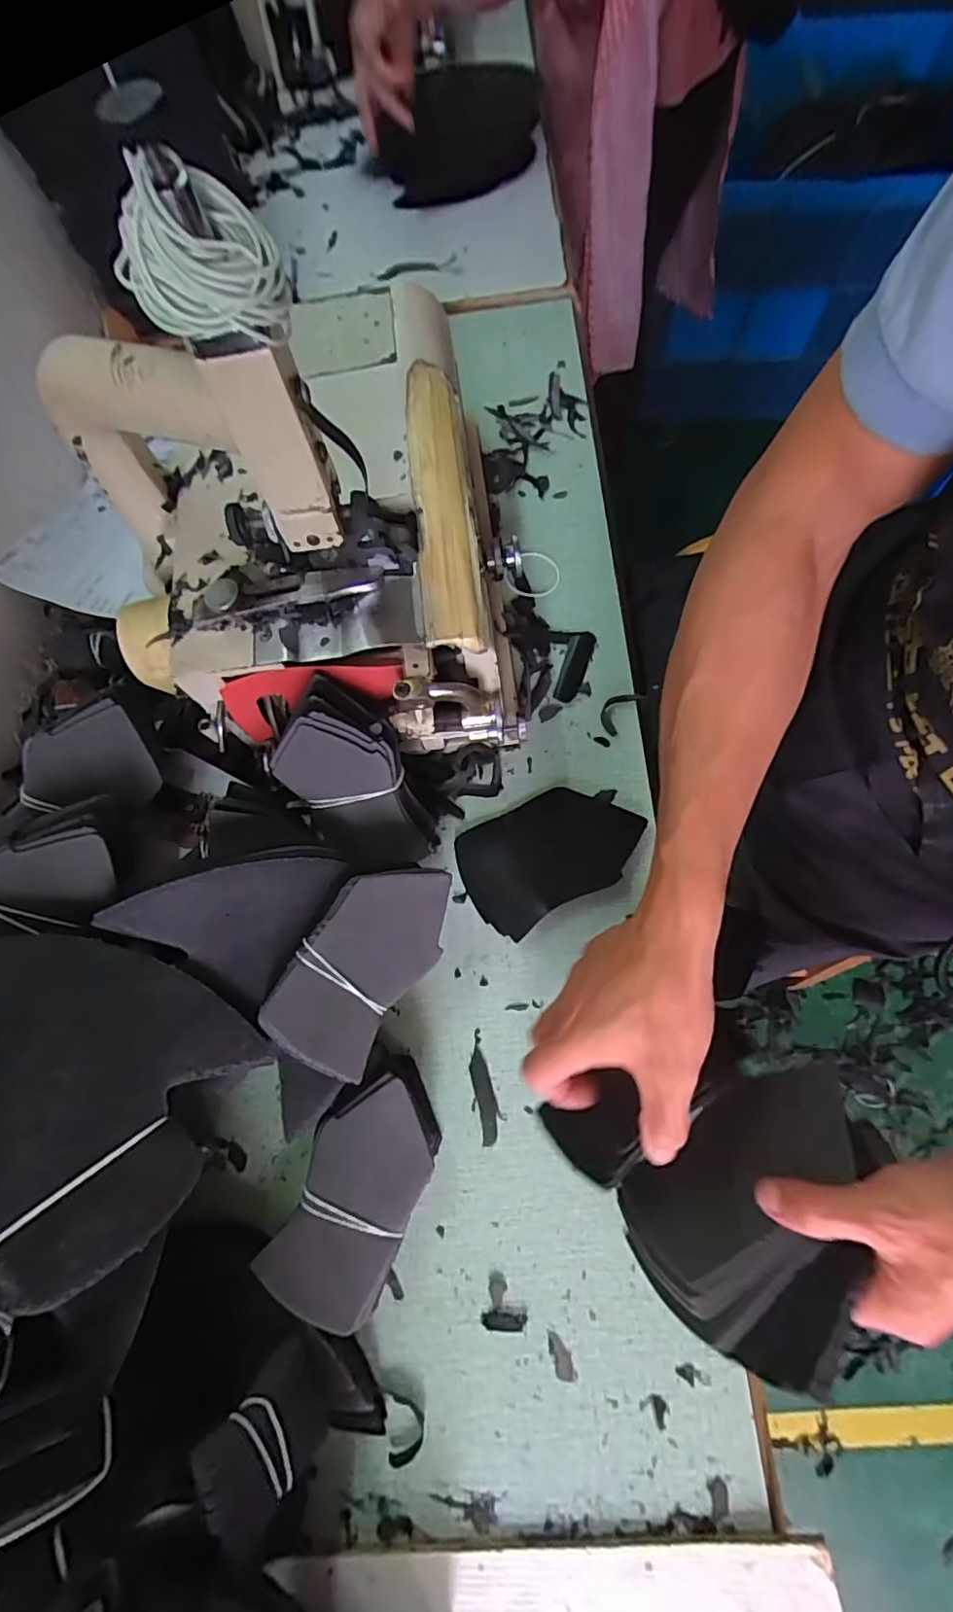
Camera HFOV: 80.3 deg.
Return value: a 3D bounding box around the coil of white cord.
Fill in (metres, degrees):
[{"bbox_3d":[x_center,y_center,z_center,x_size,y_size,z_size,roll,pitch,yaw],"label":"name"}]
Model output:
[{"bbox_3d":[-0.107,-0.212,0.219,0.060,0.048,0.043,-24,73,-5],"label":"coil of white cord"}]

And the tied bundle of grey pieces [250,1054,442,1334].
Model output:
[{"bbox_3d":[-0.078,0.257,0.392,0.080,0.043,0.154,24,75,9],"label":"tied bundle of grey pieces"}]

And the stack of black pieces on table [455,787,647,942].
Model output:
[{"bbox_3d":[0.059,0.036,0.461,0.144,0.019,0.093,-28,73,-6],"label":"stack of black pieces on table"}]

